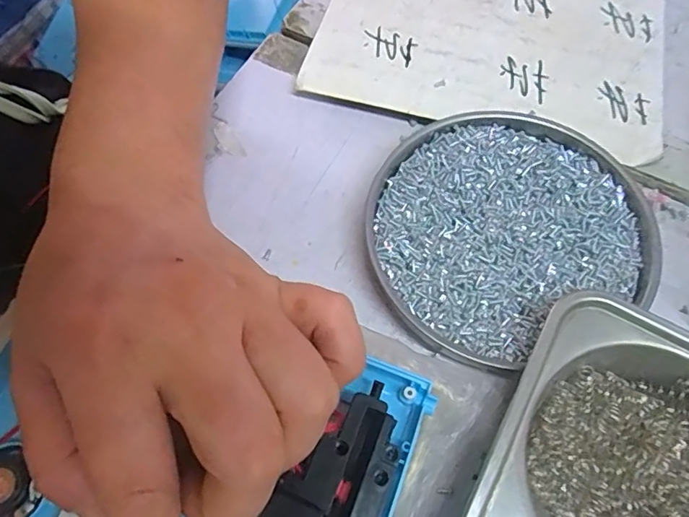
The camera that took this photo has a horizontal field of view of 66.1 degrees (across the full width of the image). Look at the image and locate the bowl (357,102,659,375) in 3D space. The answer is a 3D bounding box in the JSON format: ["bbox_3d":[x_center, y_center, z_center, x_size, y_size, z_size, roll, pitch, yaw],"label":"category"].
[{"bbox_3d":[0.077,-0.017,0.265,0.134,0.021,0.124,0,64,0],"label":"bowl"}]

